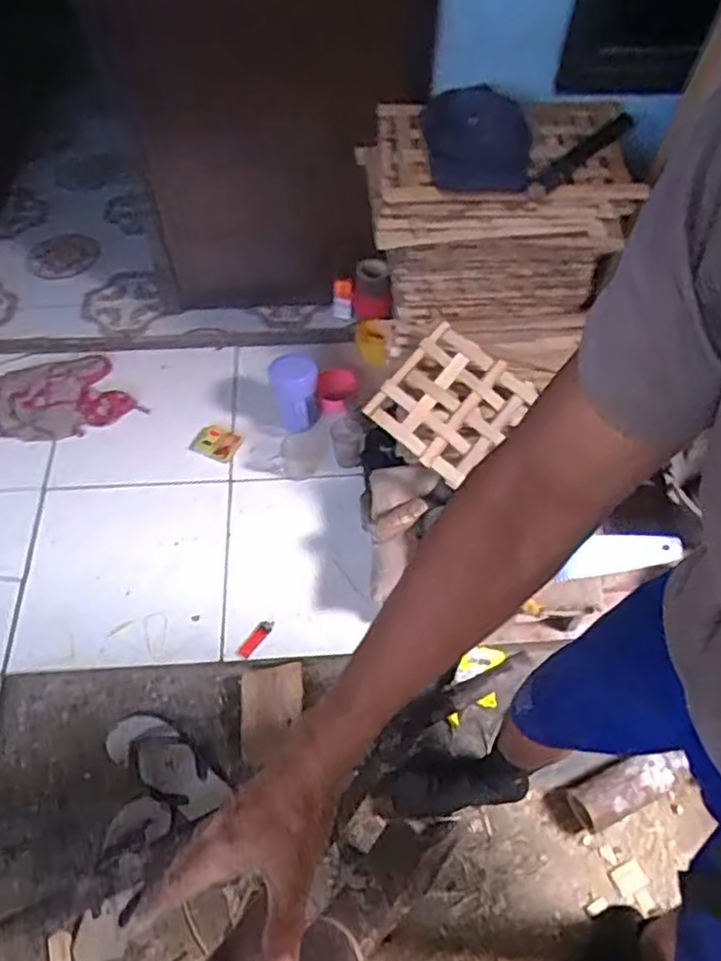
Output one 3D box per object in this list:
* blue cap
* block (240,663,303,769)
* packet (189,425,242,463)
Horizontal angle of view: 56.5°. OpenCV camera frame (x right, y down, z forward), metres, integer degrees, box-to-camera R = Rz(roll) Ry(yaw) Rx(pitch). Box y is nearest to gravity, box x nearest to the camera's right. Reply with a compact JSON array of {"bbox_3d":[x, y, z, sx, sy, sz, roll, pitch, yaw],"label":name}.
[{"bbox_3d":[0.199,-0.579,1.144,0.200,0.071,0.200,0,92,-10],"label":"blue cap"},{"bbox_3d":[-0.161,0.422,1.223,0.113,0.018,0.169,-6,57,-4],"label":"block"},{"bbox_3d":[-0.326,-0.087,1.491,0.107,0.020,0.080,14,58,9],"label":"packet"}]

